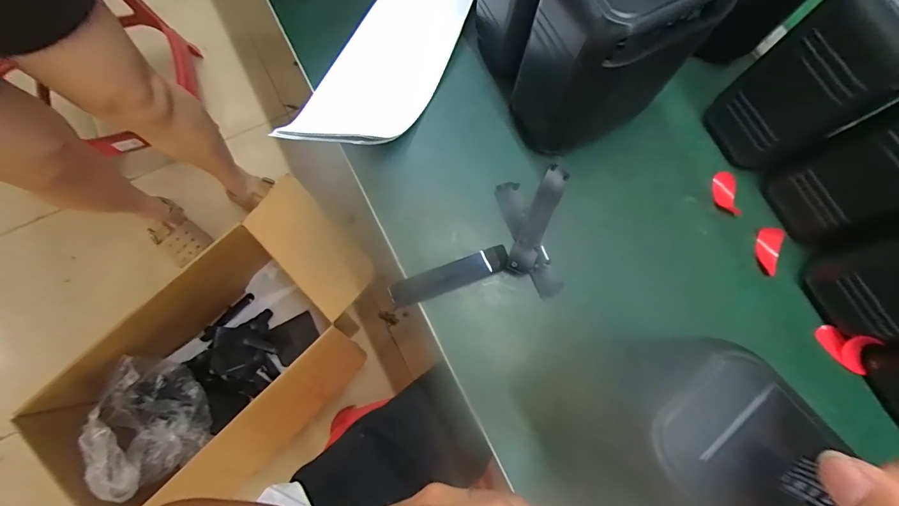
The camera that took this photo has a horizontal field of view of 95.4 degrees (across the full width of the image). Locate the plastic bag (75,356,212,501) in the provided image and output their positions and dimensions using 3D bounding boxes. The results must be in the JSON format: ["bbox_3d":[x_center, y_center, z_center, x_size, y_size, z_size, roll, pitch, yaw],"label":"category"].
[{"bbox_3d":[-0.628,0.339,0.828,0.222,0.314,0.123,42,80,7],"label":"plastic bag"}]

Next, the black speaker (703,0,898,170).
[{"bbox_3d":[0.290,-0.136,0.306,0.111,0.155,0.079,-34,81,-8],"label":"black speaker"}]

